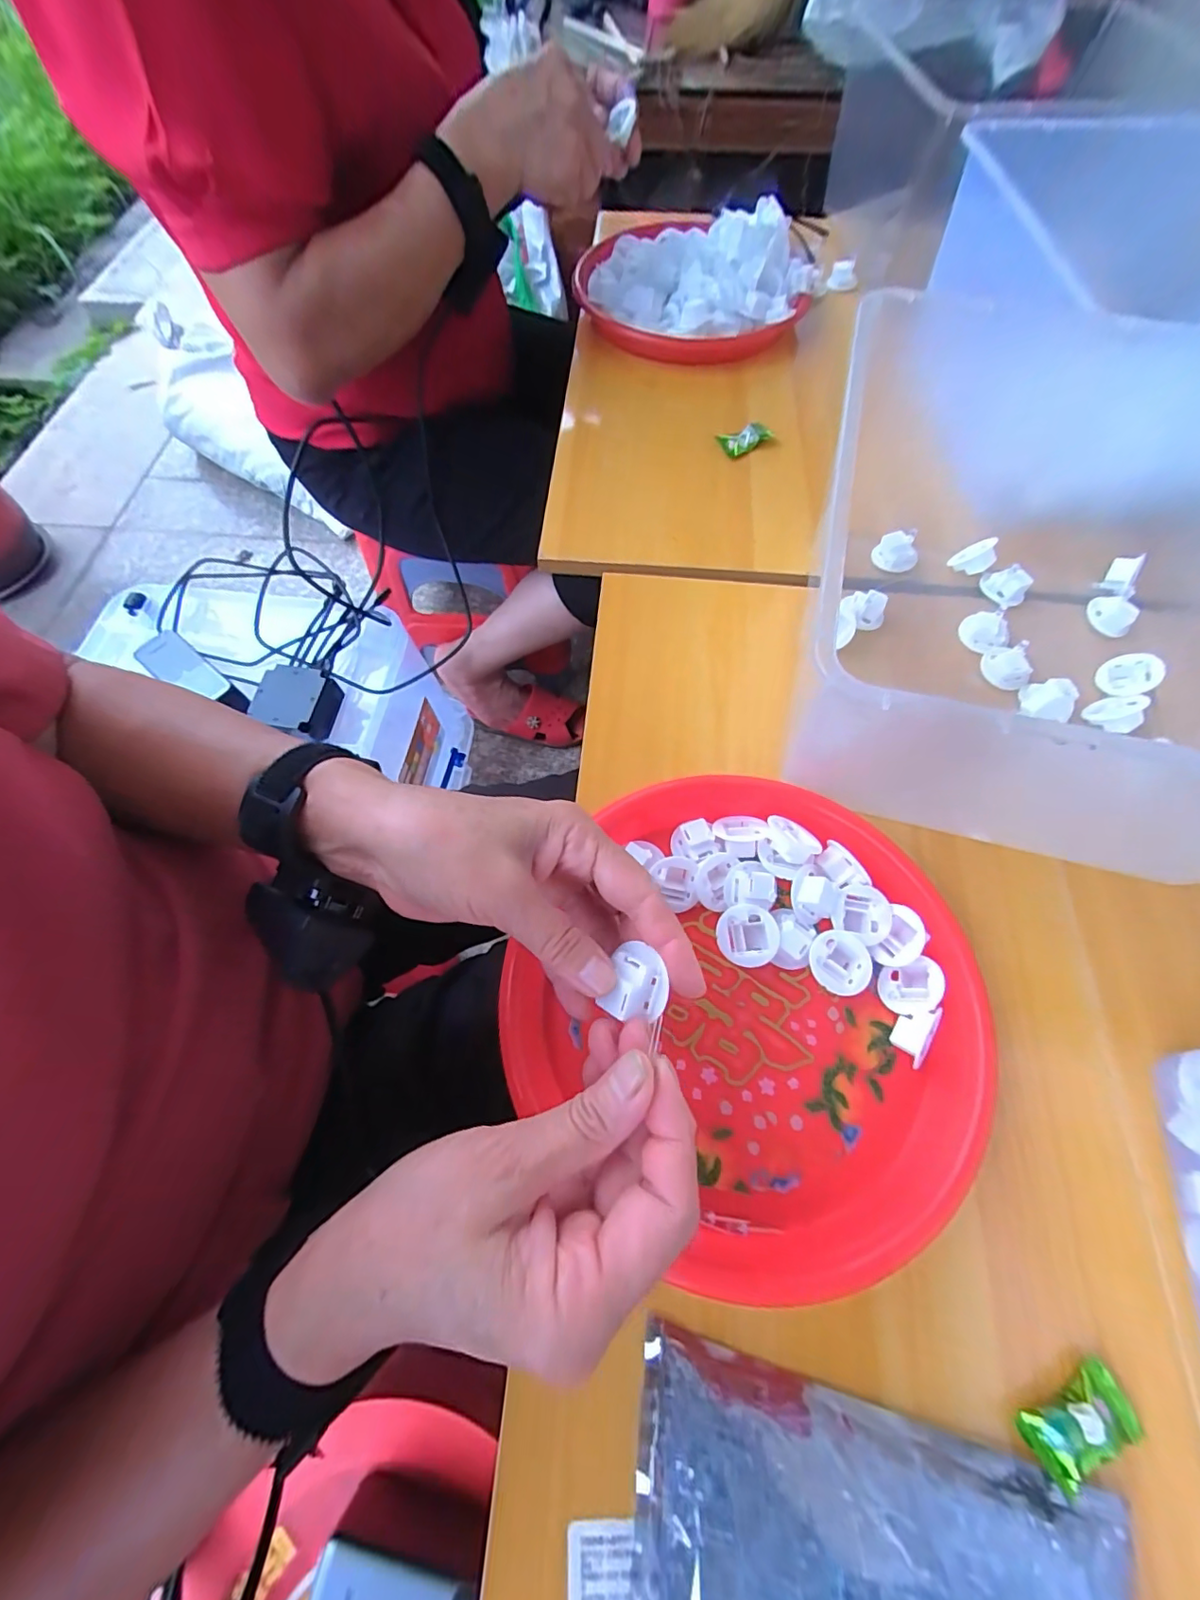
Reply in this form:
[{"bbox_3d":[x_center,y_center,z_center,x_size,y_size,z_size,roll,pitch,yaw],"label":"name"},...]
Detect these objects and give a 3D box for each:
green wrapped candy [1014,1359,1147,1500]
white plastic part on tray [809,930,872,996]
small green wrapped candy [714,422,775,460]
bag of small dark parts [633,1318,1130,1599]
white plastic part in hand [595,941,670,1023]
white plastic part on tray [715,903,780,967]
[{"bbox_3d":[0.200,0.259,0.224,0.047,0.012,0.023,-21,68,-10],"label":"green wrapped candy"},{"bbox_3d":[0.129,0.088,0.294,0.032,0.008,0.033,0,66,0],"label":"white plastic part on tray"},{"bbox_3d":[0.128,-0.317,0.477,0.054,0.022,0.012,-14,67,-7],"label":"small green wrapped candy"},{"bbox_3d":[0.102,0.300,0.195,0.185,0.032,0.112,15,67,6],"label":"bag of small dark parts"},{"bbox_3d":[0.015,0.073,0.218,0.025,0.011,0.030,17,67,7],"label":"white plastic part in hand"},{"bbox_3d":[0.081,0.075,0.299,0.032,0.011,0.032,0,66,0],"label":"white plastic part on tray"}]

